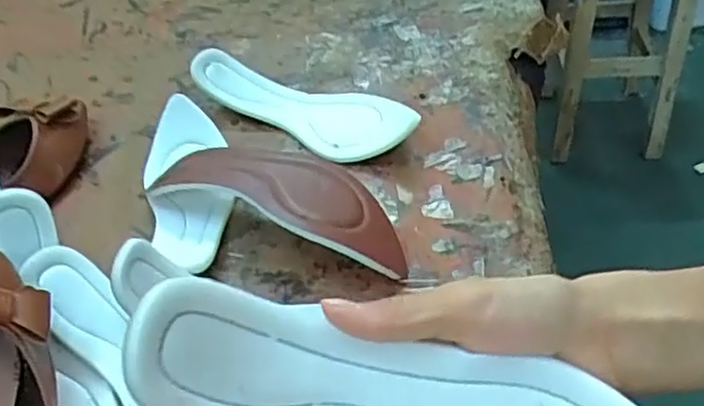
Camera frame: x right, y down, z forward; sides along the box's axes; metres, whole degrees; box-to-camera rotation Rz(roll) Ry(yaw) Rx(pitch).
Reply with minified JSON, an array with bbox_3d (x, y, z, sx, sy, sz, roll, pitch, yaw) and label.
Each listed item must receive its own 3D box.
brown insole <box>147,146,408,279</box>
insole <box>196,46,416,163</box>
[{"bbox_3d":[-0.055,-0.006,0.563,0.229,0.046,0.090,23,50,28],"label":"brown insole"},{"bbox_3d":[-0.042,-0.099,0.667,0.246,0.039,0.083,27,52,31],"label":"insole"}]

